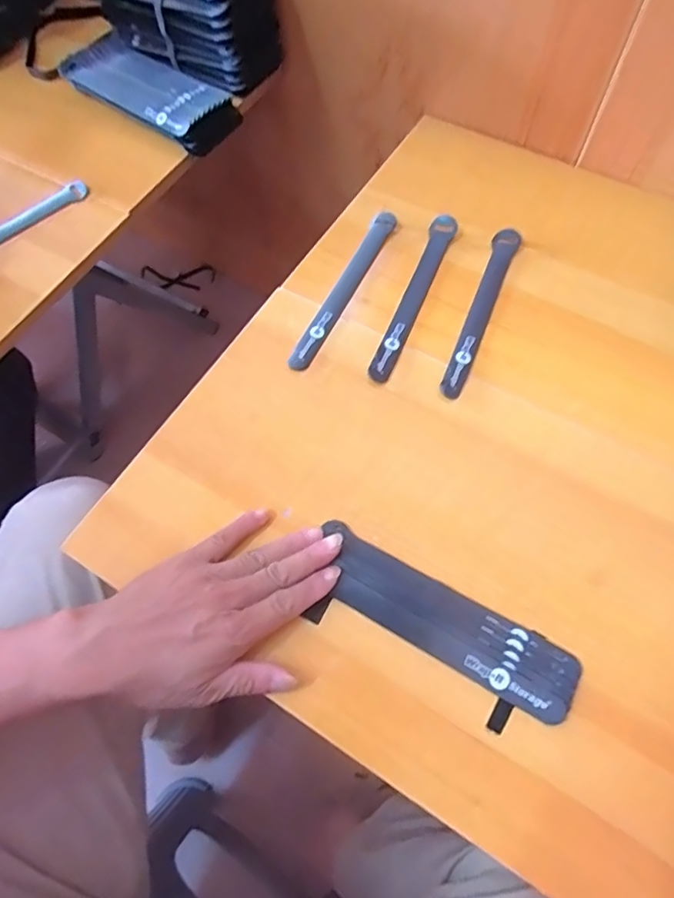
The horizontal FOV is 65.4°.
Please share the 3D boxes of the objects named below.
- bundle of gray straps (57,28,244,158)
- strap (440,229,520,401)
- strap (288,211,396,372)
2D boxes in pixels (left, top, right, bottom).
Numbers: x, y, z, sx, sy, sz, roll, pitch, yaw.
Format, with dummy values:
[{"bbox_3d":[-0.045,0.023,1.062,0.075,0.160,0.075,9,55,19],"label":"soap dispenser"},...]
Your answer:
[{"bbox_3d":[-0.222,-0.420,0.607,0.229,0.040,0.093,37,72,17],"label":"bundle of gray straps"},{"bbox_3d":[0.130,-0.128,0.476,0.023,0.008,0.193,21,68,12],"label":"strap"},{"bbox_3d":[0.008,-0.151,0.491,0.021,0.008,0.193,24,68,13],"label":"strap"}]

